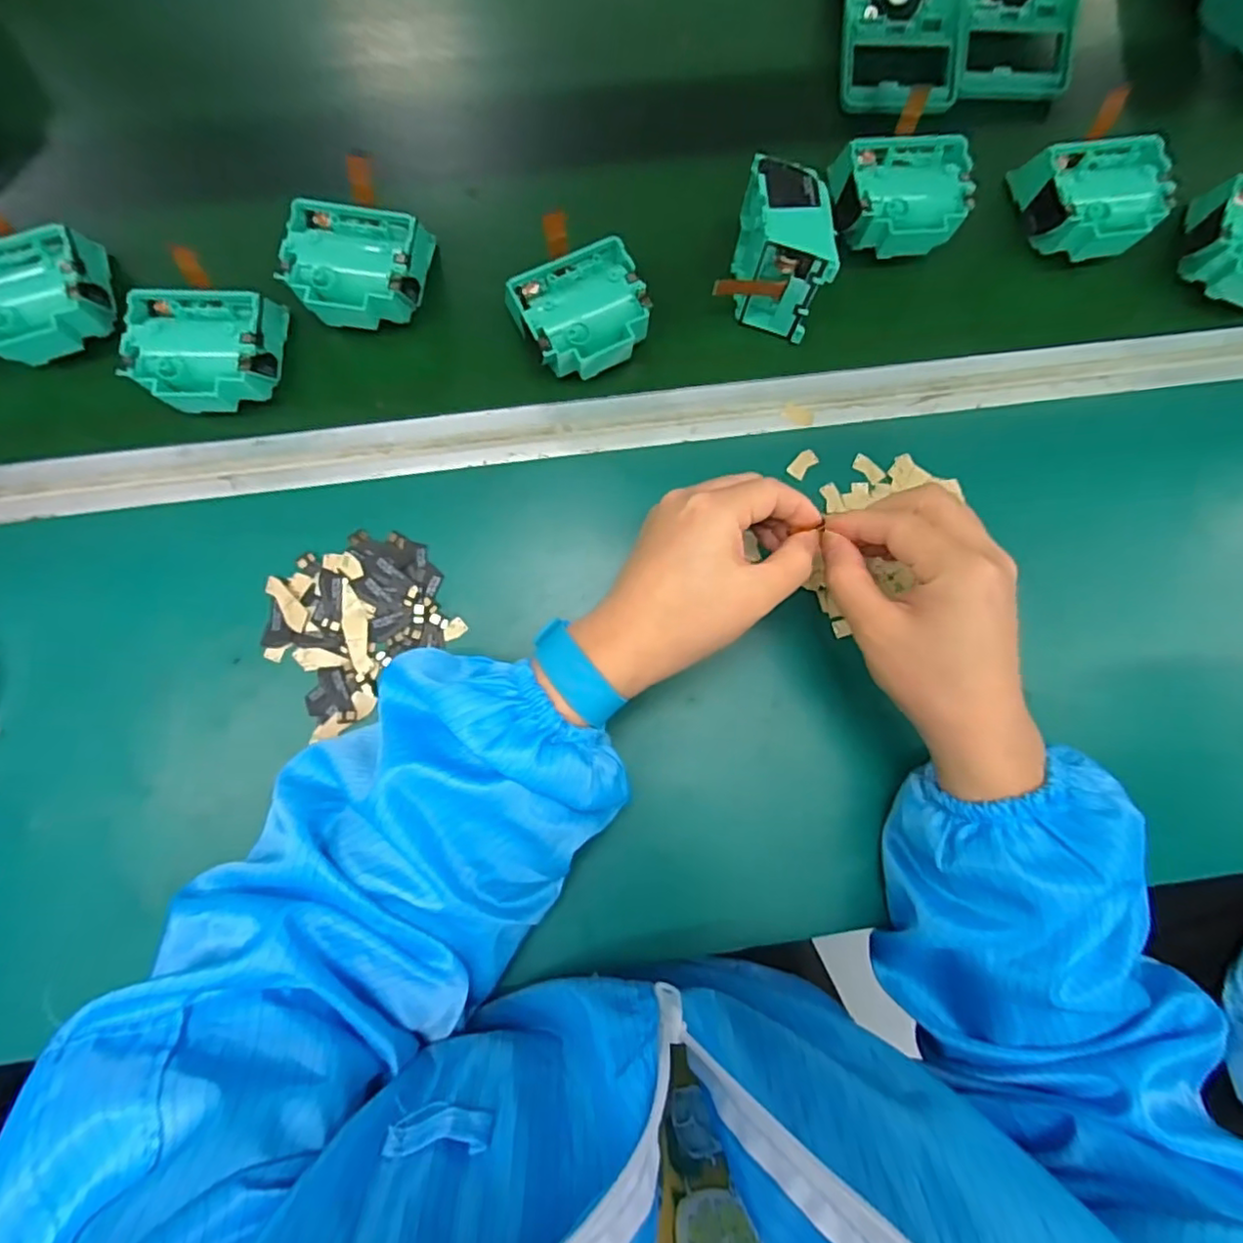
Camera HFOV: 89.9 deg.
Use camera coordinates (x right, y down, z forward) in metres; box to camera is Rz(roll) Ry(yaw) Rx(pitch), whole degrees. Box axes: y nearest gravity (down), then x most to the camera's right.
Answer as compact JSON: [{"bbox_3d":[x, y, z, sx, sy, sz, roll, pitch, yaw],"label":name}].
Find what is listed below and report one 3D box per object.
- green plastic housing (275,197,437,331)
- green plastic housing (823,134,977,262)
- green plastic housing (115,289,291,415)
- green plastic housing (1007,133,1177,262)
[{"bbox_3d":[-0.163,-0.217,0.389,0.075,0.040,0.066,7,82,-2],"label":"green plastic housing"},{"bbox_3d":[0.178,-0.271,0.401,0.076,0.037,0.065,-2,82,-3],"label":"green plastic housing"},{"bbox_3d":[-0.249,-0.162,0.377,0.075,0.037,0.071,-4,82,-3],"label":"green plastic housing"},{"bbox_3d":[0.305,-0.270,0.405,0.075,0.039,0.067,-5,82,-3],"label":"green plastic housing"}]

